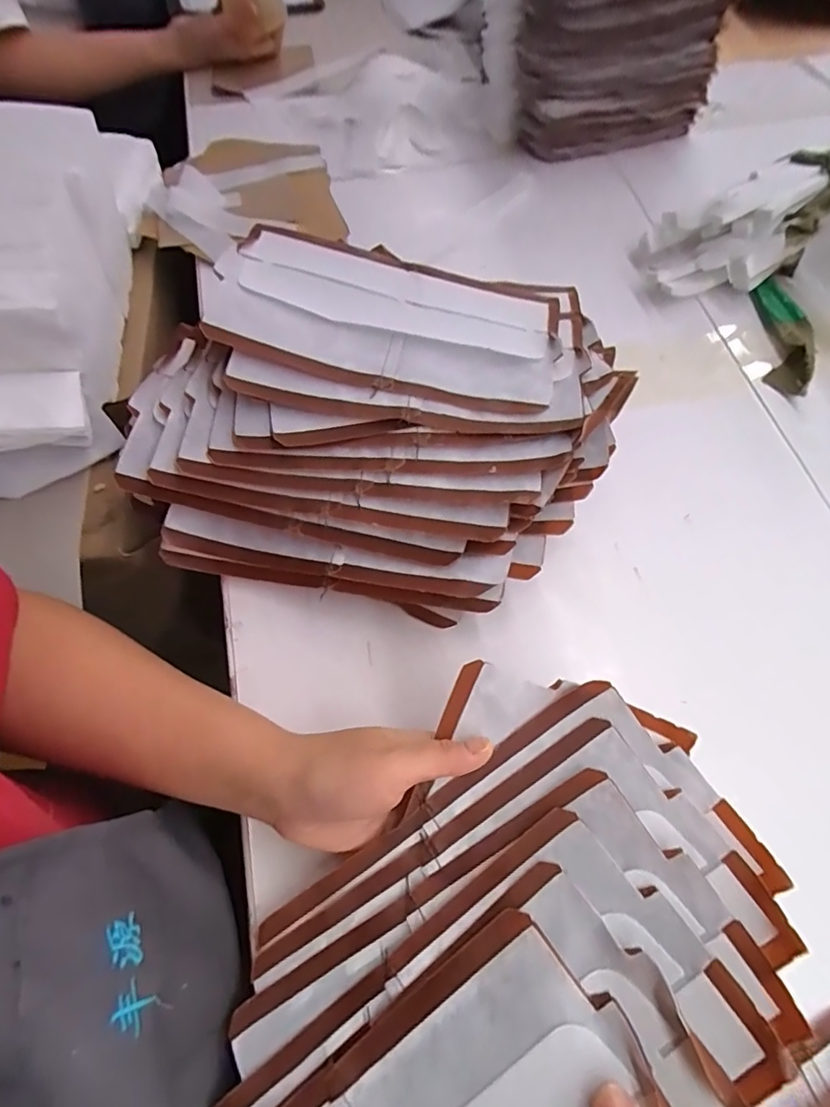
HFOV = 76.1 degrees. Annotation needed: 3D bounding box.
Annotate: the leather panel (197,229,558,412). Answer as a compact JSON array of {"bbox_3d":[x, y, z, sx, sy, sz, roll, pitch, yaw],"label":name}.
[{"bbox_3d":[-0.020,-0.168,0.370,0.238,0.013,0.121,12,65,-4],"label":"leather panel"}]

